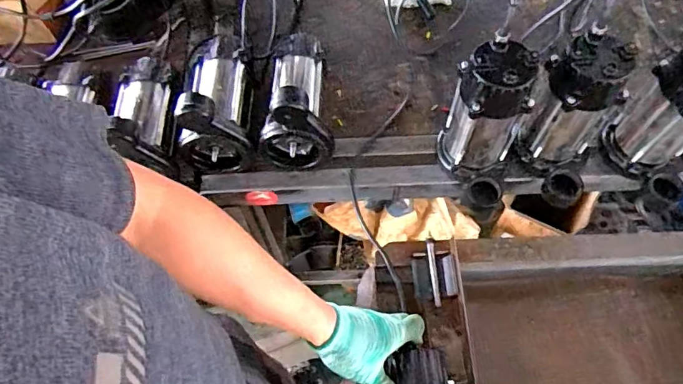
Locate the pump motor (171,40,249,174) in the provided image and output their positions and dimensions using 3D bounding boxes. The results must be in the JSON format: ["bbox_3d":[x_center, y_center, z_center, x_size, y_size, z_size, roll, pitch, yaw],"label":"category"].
[{"bbox_3d":[-0.216,-0.156,0.813,0.111,0.167,0.216,-9,63,-3],"label":"pump motor"}]

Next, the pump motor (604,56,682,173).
[{"bbox_3d":[0.493,-0.120,0.733,0.096,0.230,0.111,-39,68,-17],"label":"pump motor"}]

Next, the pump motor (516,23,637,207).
[{"bbox_3d":[0.334,-0.098,0.720,0.118,0.230,0.128,20,65,12],"label":"pump motor"}]

